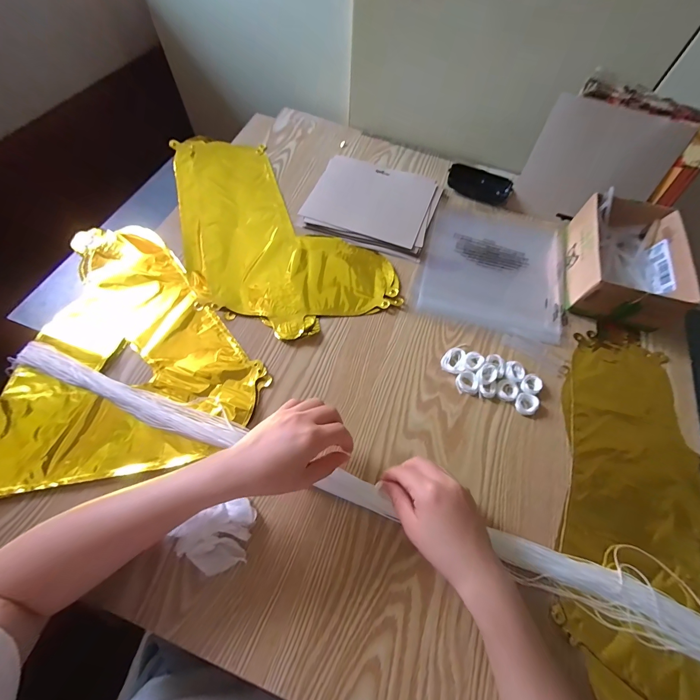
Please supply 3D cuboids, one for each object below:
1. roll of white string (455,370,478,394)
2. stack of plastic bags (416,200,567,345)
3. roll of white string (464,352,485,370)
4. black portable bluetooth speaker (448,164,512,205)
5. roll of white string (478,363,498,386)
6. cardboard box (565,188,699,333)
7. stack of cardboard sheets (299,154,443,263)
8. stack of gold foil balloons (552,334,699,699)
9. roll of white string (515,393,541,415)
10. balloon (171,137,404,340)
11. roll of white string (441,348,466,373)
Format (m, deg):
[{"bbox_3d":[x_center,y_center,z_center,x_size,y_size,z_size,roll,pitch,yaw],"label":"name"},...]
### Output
[{"bbox_3d":[0.148,0.041,0.412,0.025,0.010,0.028,4,63,-1],"label":"roll of white string"},{"bbox_3d":[0.227,-0.136,0.514,0.212,0.010,0.246,16,63,5],"label":"stack of plastic bags"},{"bbox_3d":[0.159,0.016,0.422,0.022,0.014,0.025,40,67,16],"label":"roll of white string"},{"bbox_3d":[0.227,-0.292,0.576,0.109,0.030,0.036,19,63,6],"label":"black portable bluetooth speaker"},{"bbox_3d":[0.172,0.031,0.412,0.027,0.013,0.023,-40,72,-21],"label":"roll of white string"},{"bbox_3d":[0.401,-0.133,0.480,0.132,0.069,0.198,17,63,5],"label":"cardboard box"},{"bbox_3d":[0.038,-0.248,0.550,0.203,0.014,0.180,19,63,6],"label":"stack of cardboard sheets"},{"bbox_3d":[0.319,0.167,0.356,0.158,0.009,0.417,19,63,6],"label":"stack of gold foil balloons"},{"bbox_3d":[0.218,0.066,0.403,0.025,0.011,0.026,1,63,-3],"label":"roll of white string"},{"bbox_3d":[-0.126,-0.201,0.515,0.259,0.018,0.413,-21,66,-14],"label":"balloon"},{"bbox_3d":[0.136,0.013,0.427,0.030,0.008,0.038,21,63,7],"label":"roll of white string"}]

